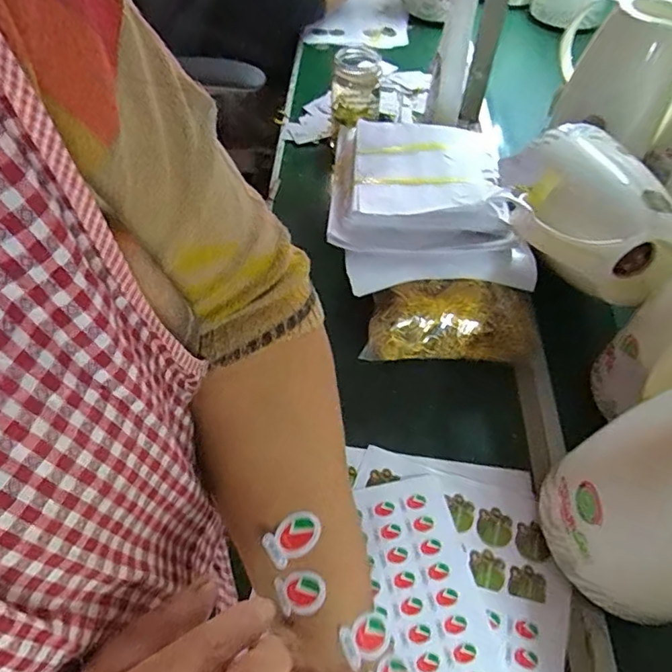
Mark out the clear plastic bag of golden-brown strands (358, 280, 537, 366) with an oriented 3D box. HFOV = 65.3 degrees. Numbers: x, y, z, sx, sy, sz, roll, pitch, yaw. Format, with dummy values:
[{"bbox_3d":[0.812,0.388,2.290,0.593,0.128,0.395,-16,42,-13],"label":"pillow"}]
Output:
[{"bbox_3d":[0.134,-0.016,0.605,0.189,0.063,0.067,4,53,-1],"label":"clear plastic bag of golden-brown strands"}]

